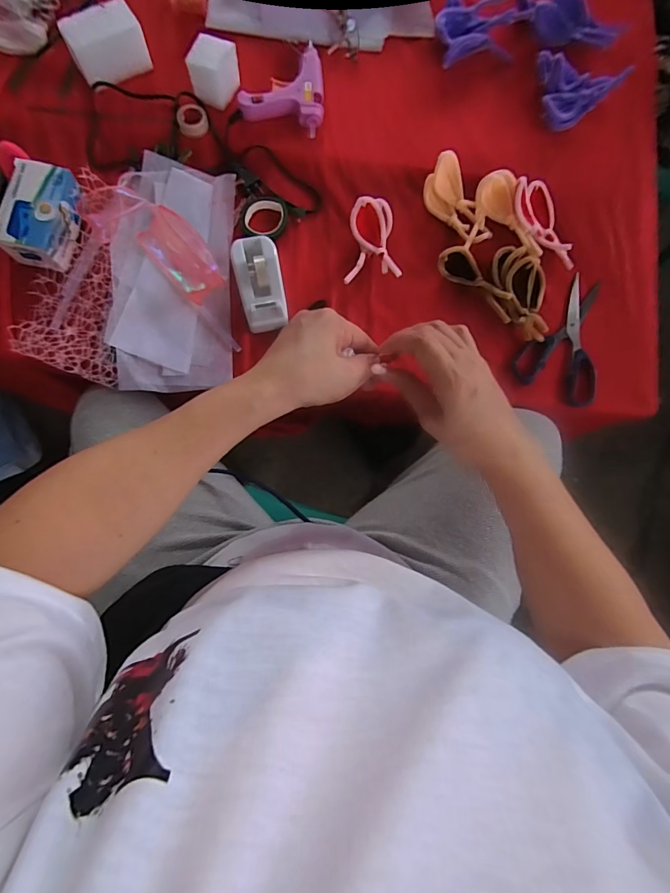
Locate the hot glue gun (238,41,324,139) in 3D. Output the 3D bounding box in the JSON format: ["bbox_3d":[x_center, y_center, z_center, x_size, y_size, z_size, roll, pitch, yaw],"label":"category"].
[{"bbox_3d":[-0.063,-0.466,0.531,0.103,0.019,0.109,10,82,-2],"label":"hot glue gun"}]

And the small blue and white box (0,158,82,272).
[{"bbox_3d":[-0.344,-0.272,0.480,0.070,0.040,0.107,11,82,-2],"label":"small blue and white box"}]

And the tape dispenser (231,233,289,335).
[{"bbox_3d":[-0.088,-0.194,0.490,0.055,0.037,0.105,-11,84,-5],"label":"tape dispenser"}]

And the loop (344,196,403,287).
[{"bbox_3d":[0.048,-0.258,0.516,0.064,0.027,0.104,3,83,-3],"label":"loop"}]

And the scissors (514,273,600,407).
[{"bbox_3d":[0.295,-0.140,0.521,0.109,0.017,0.163,19,82,-1],"label":"scissors"}]

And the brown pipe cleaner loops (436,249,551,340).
[{"bbox_3d":[0.208,-0.210,0.510,0.154,0.036,0.103,36,82,1],"label":"brown pipe cleaner loops"}]

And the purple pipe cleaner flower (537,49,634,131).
[{"bbox_3d":[0.324,-0.482,0.547,0.101,0.044,0.093,2,83,-4],"label":"purple pipe cleaner flower"}]

